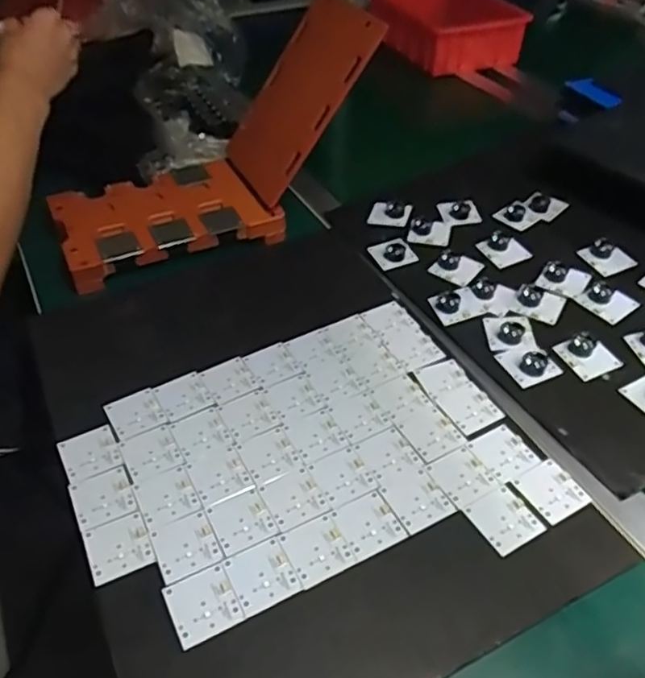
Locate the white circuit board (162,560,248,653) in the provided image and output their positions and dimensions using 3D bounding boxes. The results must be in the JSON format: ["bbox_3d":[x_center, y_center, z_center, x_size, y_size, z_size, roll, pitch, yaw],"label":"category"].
[{"bbox_3d":[-0.083,0.185,0.447,0.045,0.004,0.047,-20,47,-19],"label":"white circuit board"}]

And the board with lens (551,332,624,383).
[{"bbox_3d":[0.255,0.014,0.613,0.043,0.015,0.047,-20,47,-19],"label":"board with lens"}]

